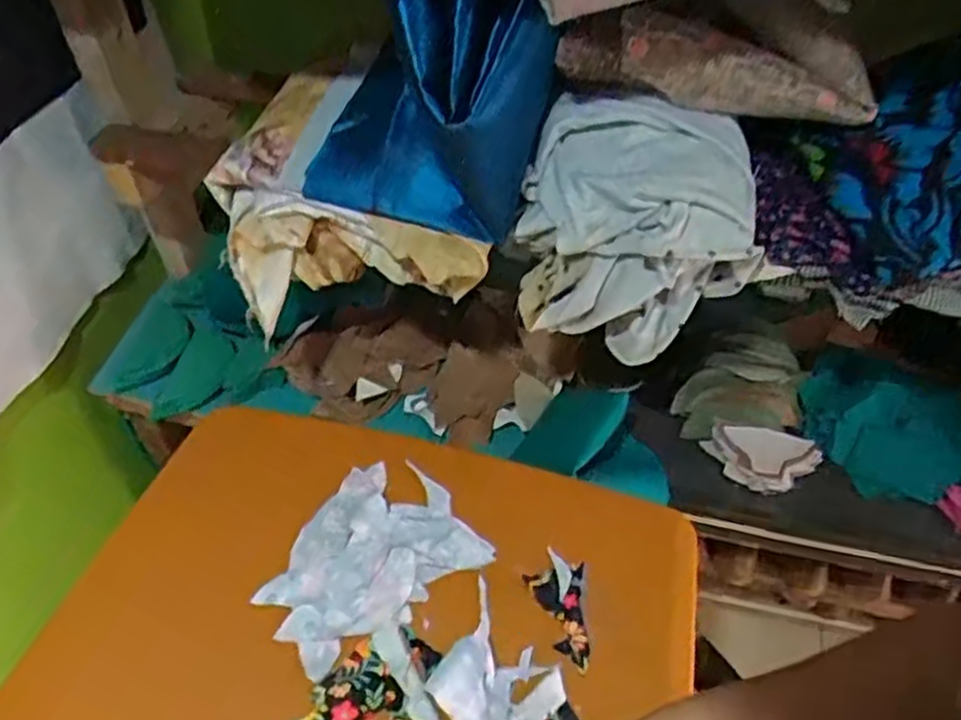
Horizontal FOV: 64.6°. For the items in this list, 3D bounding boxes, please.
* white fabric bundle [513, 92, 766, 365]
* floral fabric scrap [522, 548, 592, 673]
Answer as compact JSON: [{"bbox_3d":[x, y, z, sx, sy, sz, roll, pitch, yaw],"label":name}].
[{"bbox_3d":[0.129,-0.113,0.636,0.184,0.162,0.132,8,48,7],"label":"white fabric bundle"},{"bbox_3d":[0.060,0.194,0.596,0.046,0.011,0.091,0,48,-1],"label":"floral fabric scrap"}]

